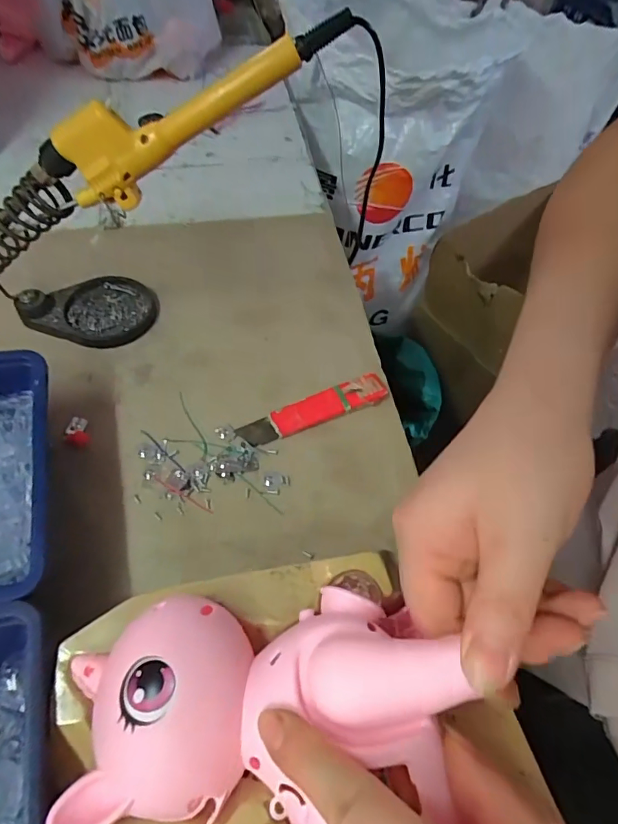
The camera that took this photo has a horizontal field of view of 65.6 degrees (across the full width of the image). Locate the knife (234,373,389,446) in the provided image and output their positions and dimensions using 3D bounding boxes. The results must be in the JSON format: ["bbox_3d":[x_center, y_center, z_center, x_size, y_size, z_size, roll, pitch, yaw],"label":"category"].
[{"bbox_3d":[0.004,-0.003,0.327,0.105,0.009,0.024,-17,59,-15],"label":"knife"}]

